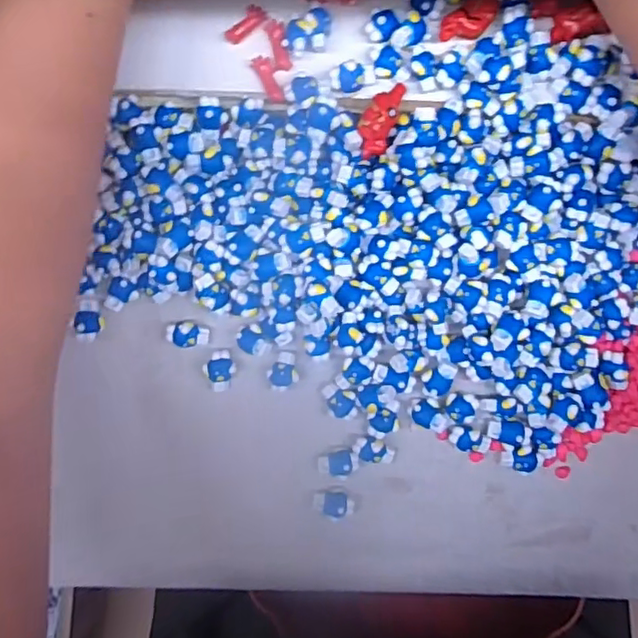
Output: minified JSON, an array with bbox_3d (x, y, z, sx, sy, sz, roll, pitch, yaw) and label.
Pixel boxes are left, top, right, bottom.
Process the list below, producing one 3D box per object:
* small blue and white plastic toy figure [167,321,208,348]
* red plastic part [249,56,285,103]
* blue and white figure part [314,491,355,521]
[{"bbox_3d":[-0.069,0.008,0.317,0.020,0.010,0.014,-1,93,0],"label":"small blue and white plastic toy figure"},{"bbox_3d":[-0.024,-0.117,0.294,0.009,0.007,0.025,-26,81,4],"label":"red plastic part"},{"bbox_3d":[0.008,0.100,0.319,0.021,0.010,0.015,-1,93,0],"label":"blue and white figure part"}]

